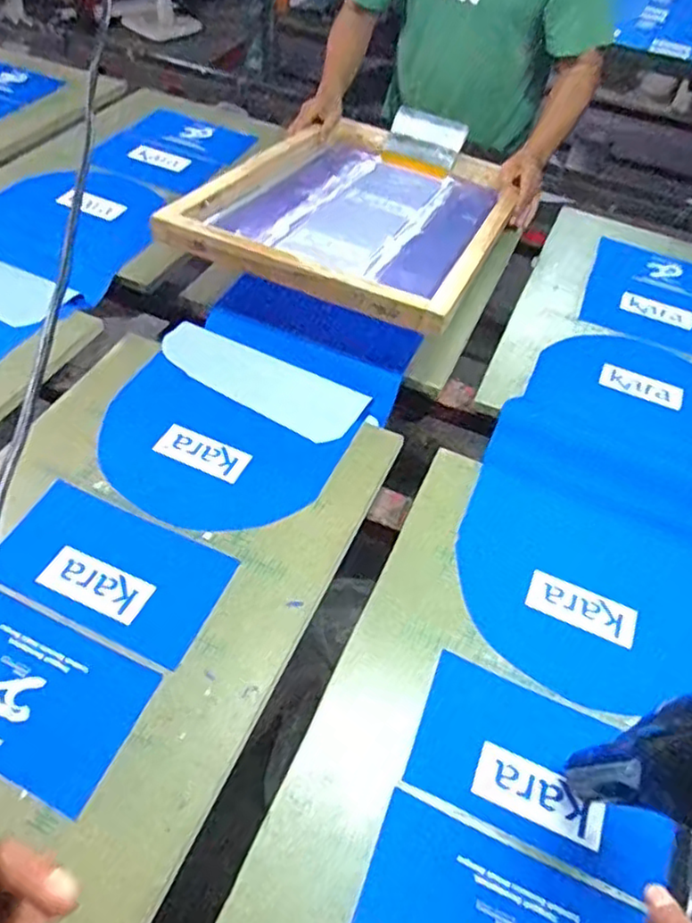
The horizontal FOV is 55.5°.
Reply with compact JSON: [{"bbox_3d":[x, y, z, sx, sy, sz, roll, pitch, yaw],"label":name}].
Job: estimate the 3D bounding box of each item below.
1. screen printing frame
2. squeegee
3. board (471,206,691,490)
[{"bbox_3d":[0.038,-0.446,1.152,0.459,0.046,0.633,21,44,10],"label":"screen printing frame"},{"bbox_3d":[0.161,-0.655,1.351,0.156,0.026,0.127,26,96,16],"label":"squeegee"},{"bbox_3d":[0.515,-0.227,1.101,0.434,0.021,0.640,21,51,12],"label":"board"}]

